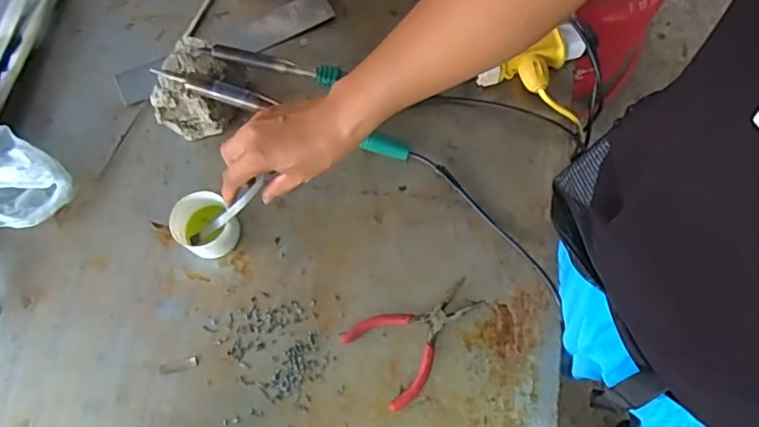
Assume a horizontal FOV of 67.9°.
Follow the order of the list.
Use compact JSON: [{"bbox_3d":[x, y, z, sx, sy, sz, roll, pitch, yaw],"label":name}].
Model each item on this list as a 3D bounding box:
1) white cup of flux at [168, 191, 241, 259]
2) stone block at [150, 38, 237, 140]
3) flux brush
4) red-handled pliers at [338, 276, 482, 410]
[{"bbox_3d":[-0.197,0.017,0.645,0.063,0.058,0.066,-1,71,2],"label":"white cup of flux"},{"bbox_3d":[-0.227,-0.151,0.687,0.093,0.073,0.095,-14,71,-3],"label":"stone block"},{"bbox_3d":[-0.168,-0.001,0.617,0.012,0.159,0.018,5,64,-42],"label":"flux brush"},{"bbox_3d":[0.040,0.123,0.615,0.147,0.011,0.092,-39,74,-11],"label":"red-handled pliers"}]

